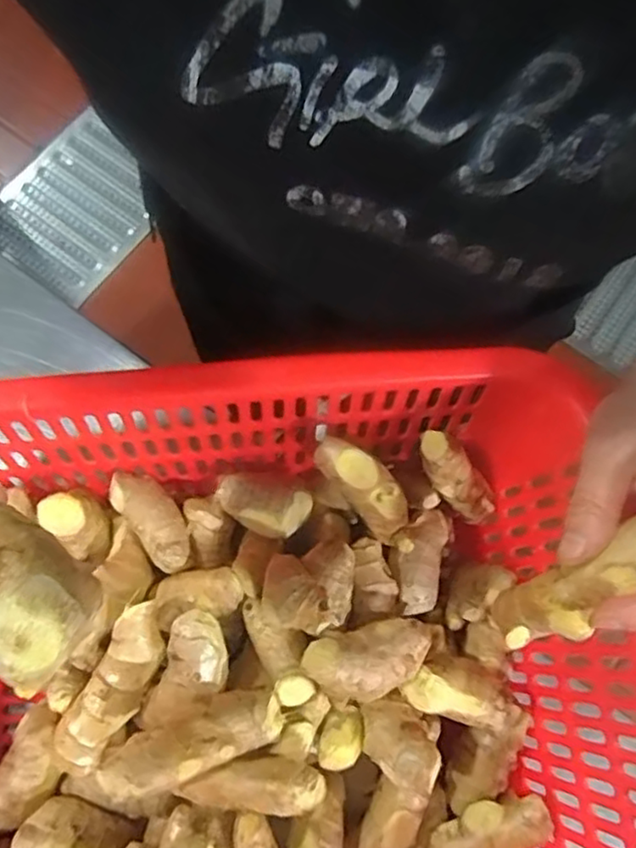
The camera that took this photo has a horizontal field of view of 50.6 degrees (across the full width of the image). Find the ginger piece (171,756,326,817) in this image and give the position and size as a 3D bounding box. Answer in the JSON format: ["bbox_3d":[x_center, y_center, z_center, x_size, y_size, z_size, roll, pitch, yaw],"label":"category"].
[{"bbox_3d":[-0.032,0.176,0.329,0.069,0.023,0.024,1,78,-1],"label":"ginger piece"}]

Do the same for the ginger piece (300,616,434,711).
[{"bbox_3d":[0.026,0.124,0.352,0.066,0.026,0.036,-10,59,-26],"label":"ginger piece"}]

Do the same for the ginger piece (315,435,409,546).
[{"bbox_3d":[0.026,0.033,0.356,0.025,0.020,0.075,-45,120,-11],"label":"ginger piece"}]

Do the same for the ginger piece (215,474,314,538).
[{"bbox_3d":[-0.032,0.047,0.385,0.052,0.032,0.029,18,78,2],"label":"ginger piece"}]

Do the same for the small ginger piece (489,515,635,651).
[{"bbox_3d":[0.107,0.071,0.282,0.084,0.034,0.022,-42,79,27],"label":"small ginger piece"}]

